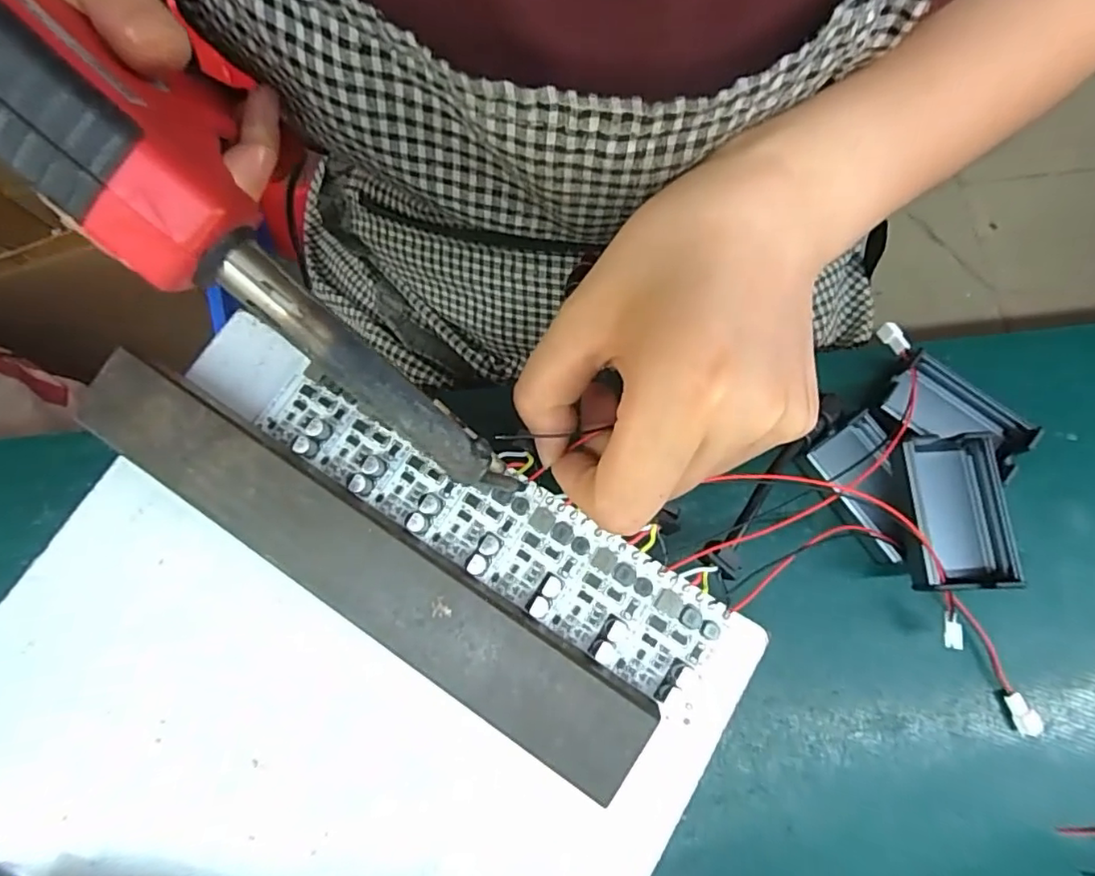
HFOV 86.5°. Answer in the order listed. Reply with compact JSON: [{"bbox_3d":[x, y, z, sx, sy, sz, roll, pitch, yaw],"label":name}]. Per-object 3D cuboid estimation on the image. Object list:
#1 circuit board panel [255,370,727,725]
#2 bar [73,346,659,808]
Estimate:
[{"bbox_3d":[-0.022,0.025,0.193,0.167,0.008,0.036,32,79,9],"label":"circuit board panel"},{"bbox_3d":[-0.063,0.039,0.185,0.204,0.017,0.030,32,79,9],"label":"bar"}]

